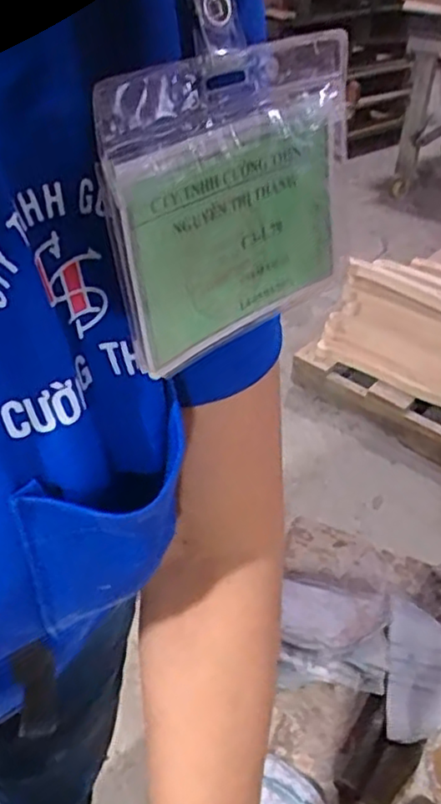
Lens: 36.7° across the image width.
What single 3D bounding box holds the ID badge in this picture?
[{"bbox_3d":[0.007,-0.060,0.199,0.009,0.079,0.095,23,44,39],"label":"ID badge"}]

